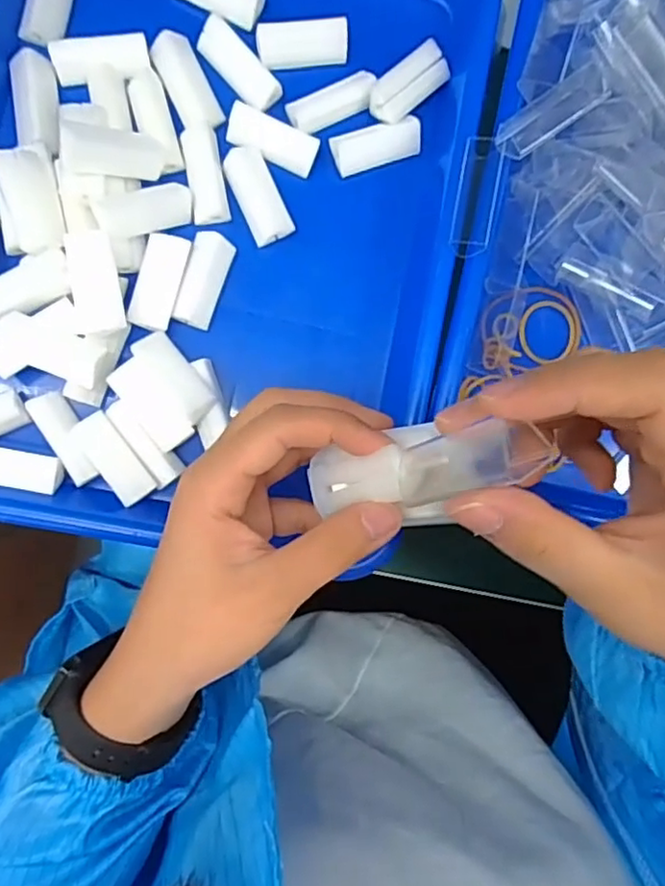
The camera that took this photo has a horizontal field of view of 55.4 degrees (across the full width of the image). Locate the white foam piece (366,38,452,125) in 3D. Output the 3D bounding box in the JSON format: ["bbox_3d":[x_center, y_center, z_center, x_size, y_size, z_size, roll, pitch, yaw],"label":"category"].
[{"bbox_3d":[0.040,-0.186,0.328,0.048,0.009,0.020,-45,94,-7],"label":"white foam piece"}]

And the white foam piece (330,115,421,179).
[{"bbox_3d":[0.023,-0.155,0.332,0.046,0.014,0.019,-20,91,-8],"label":"white foam piece"}]

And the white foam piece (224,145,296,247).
[{"bbox_3d":[-0.038,-0.126,0.324,0.022,0.009,0.048,-25,92,-8],"label":"white foam piece"}]

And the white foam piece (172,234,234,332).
[{"bbox_3d":[-0.064,-0.081,0.317,0.019,0.010,0.047,17,86,-7],"label":"white foam piece"}]

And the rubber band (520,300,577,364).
[{"bbox_3d":[0.119,-0.061,0.349,0.033,0.005,0.034,-1,94,-14],"label":"rubber band"}]

